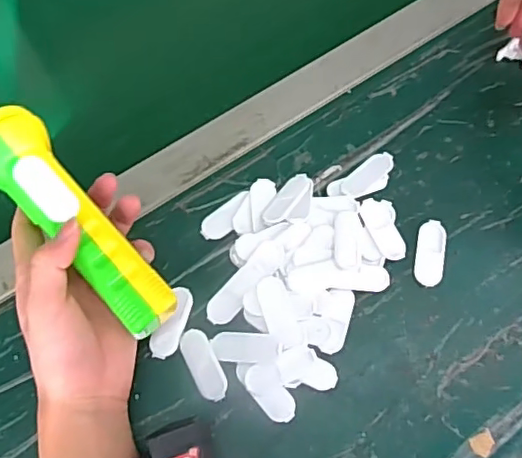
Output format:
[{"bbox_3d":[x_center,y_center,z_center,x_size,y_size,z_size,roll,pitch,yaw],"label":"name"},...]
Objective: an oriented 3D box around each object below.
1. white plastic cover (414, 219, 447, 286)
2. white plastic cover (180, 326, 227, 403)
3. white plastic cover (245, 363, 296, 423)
[{"bbox_3d":[0.125,0.018,0.423,0.021,0.004,0.050,11,66,4],"label":"white plastic cover"},{"bbox_3d":[-0.039,0.091,0.386,0.019,0.004,0.050,-24,68,-11],"label":"white plastic cover"},{"bbox_3d":[0.006,0.109,0.380,0.022,0.004,0.040,-29,69,-13],"label":"white plastic cover"}]

